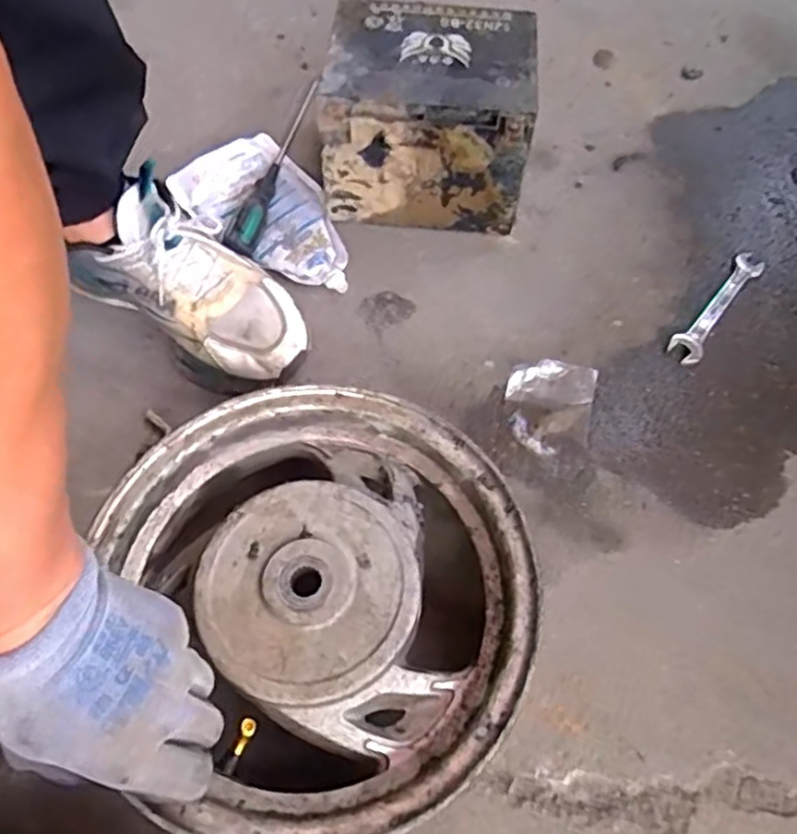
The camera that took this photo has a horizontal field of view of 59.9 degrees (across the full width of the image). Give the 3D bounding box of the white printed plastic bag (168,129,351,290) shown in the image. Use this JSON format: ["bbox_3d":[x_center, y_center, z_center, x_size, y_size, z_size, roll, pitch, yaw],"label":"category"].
[{"bbox_3d":[-0.116,-0.188,0.648,0.115,0.026,0.199,-37,65,-17],"label":"white printed plastic bag"}]

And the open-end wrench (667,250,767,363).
[{"bbox_3d":[0.267,-0.094,0.580,0.026,0.010,0.128,35,67,20],"label":"open-end wrench"}]

